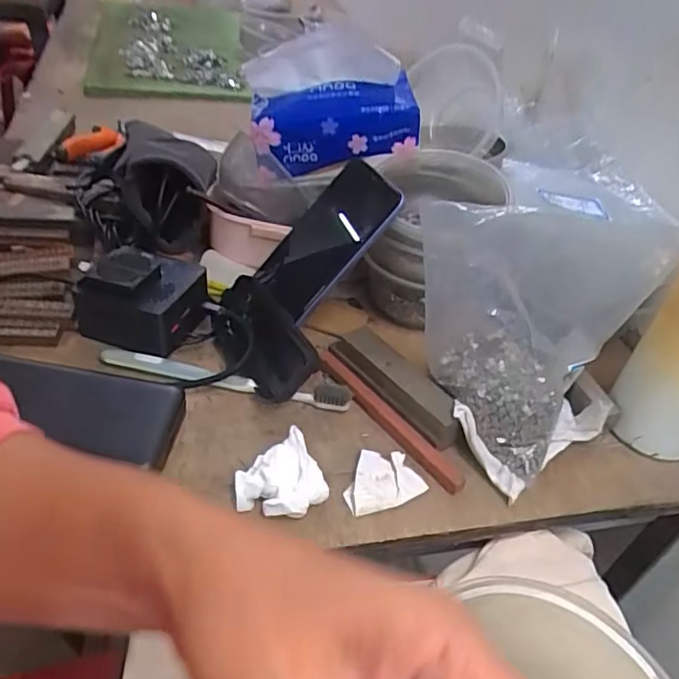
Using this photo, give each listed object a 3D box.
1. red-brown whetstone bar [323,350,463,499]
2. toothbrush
[{"bbox_3d":[0.032,0.054,0.431,0.016,0.010,0.149,-23,50,-33],"label":"red-brown whetstone bar"},{"bbox_3d":[-0.083,0.030,0.436,0.183,0.016,0.018,11,40,1],"label":"toothbrush"}]

